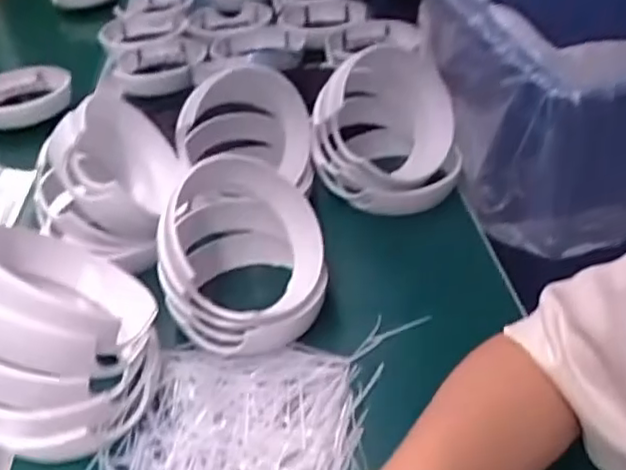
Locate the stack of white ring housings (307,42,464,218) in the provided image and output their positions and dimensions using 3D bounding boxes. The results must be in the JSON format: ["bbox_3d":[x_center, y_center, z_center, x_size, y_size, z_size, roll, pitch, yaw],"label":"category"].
[{"bbox_3d":[0.063,-0.101,0.606,0.133,0.115,0.139,-8,35,0],"label":"stack of white ring housings"}]

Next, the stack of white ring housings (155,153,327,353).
[{"bbox_3d":[-0.049,0.009,0.480,0.107,0.107,0.114,-8,35,0],"label":"stack of white ring housings"}]

